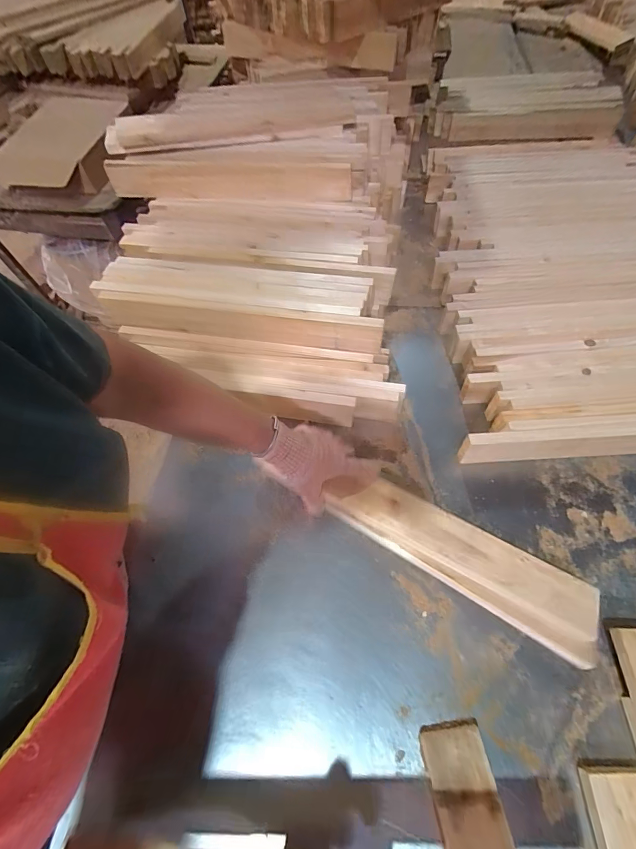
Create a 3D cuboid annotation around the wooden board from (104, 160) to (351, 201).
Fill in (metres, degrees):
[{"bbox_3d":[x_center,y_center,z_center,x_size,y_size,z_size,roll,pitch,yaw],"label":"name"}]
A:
[{"bbox_3d":[-0.203,-0.532,0.801,0.537,0.070,0.030,6,49,7],"label":"wooden board"}]

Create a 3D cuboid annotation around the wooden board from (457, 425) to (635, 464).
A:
[{"bbox_3d":[0.515,0.025,0.579,0.566,0.075,0.023,-4,61,2],"label":"wooden board"}]

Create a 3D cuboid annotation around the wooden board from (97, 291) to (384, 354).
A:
[{"bbox_3d":[-0.151,-0.184,0.661,0.521,0.070,0.017,9,60,8],"label":"wooden board"}]

